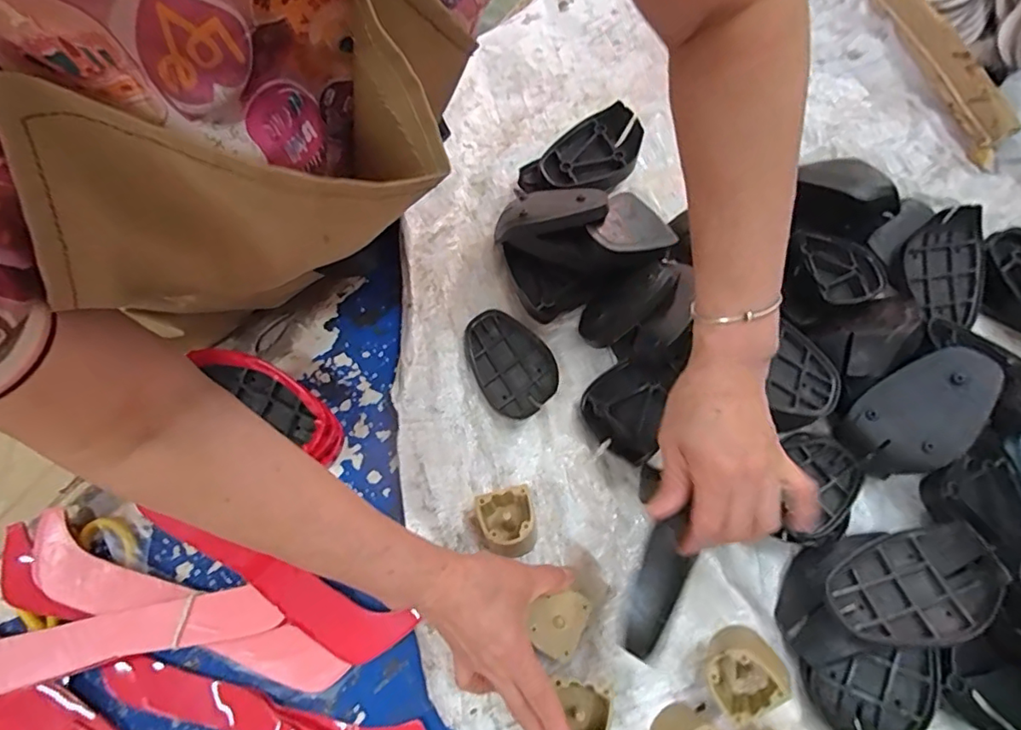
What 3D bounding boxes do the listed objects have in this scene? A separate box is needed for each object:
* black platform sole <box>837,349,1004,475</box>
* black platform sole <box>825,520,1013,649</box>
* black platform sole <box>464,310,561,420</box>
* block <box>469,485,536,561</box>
[{"bbox_3d":[0.333,0.041,0.443,0.121,0.023,0.074,-44,59,24],"label":"black platform sole"},{"bbox_3d":[0.296,0.161,0.402,0.120,0.026,0.076,-17,41,-4],"label":"black platform sole"},{"bbox_3d":[-0.002,-0.004,0.532,0.074,0.015,0.114,-33,70,-11],"label":"black platform sole"},{"bbox_3d":[-0.004,0.138,0.468,0.052,0.037,0.053,-16,68,-5],"label":"block"}]

